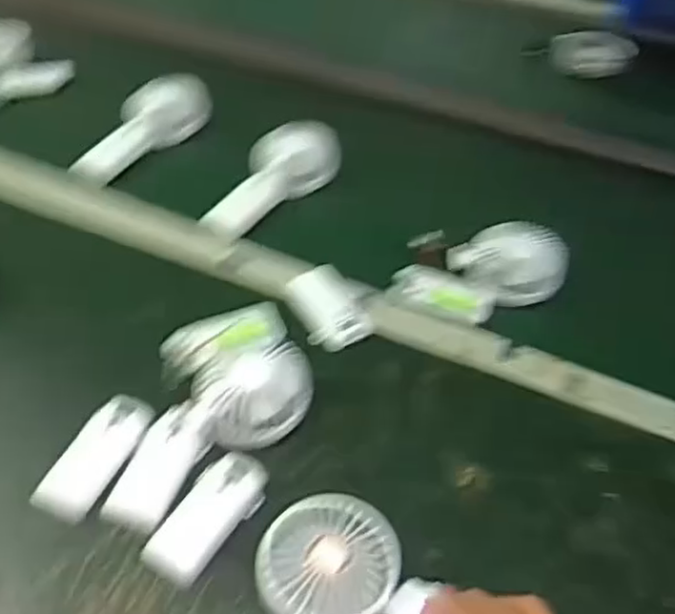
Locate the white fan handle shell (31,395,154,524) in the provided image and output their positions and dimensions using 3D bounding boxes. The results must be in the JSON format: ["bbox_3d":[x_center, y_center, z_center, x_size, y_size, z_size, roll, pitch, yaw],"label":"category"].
[{"bbox_3d":[-0.188,0.114,0.530,0.047,0.013,0.102,18,49,17],"label":"white fan handle shell"}]

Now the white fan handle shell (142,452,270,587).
[{"bbox_3d":[-0.093,0.152,0.497,0.049,0.015,0.100,21,50,20],"label":"white fan handle shell"}]

